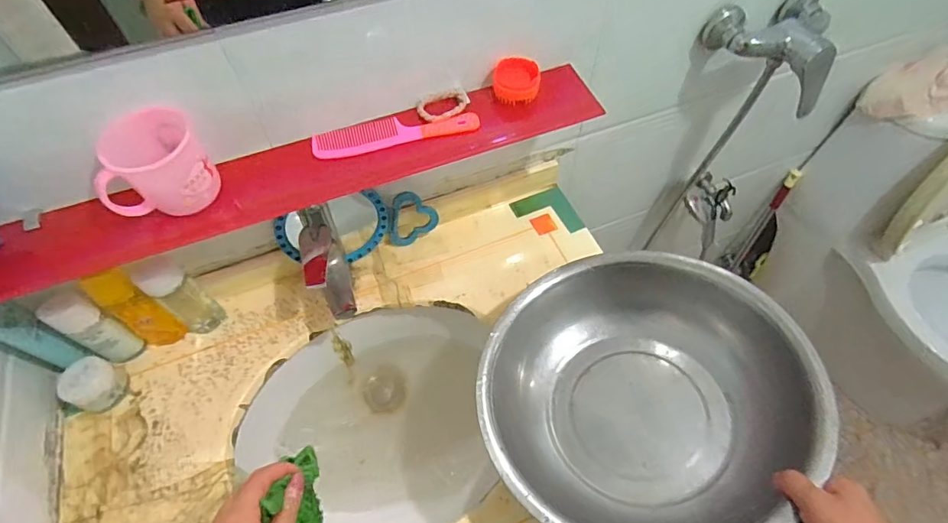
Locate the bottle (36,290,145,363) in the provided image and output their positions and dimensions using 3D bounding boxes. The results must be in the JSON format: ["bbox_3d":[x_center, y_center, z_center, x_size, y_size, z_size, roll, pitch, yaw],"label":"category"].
[{"bbox_3d":[-0.497,0.089,0.632,0.036,0.144,0.049,26,63,12],"label":"bottle"}]

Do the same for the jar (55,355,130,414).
[{"bbox_3d":[-0.506,0.162,0.638,0.065,0.053,0.060,1,60,-1],"label":"jar"}]

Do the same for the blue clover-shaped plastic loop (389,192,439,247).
[{"bbox_3d":[-0.094,-0.062,0.754,0.070,0.099,0.016,7,40,-12],"label":"blue clover-shaped plastic loop"}]

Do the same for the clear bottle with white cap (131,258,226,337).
[{"bbox_3d":[-0.398,0.050,0.660,0.042,0.139,0.049,40,67,19],"label":"clear bottle with white cap"}]

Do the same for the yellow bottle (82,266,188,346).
[{"bbox_3d":[-0.448,0.066,0.642,0.047,0.157,0.046,26,63,12],"label":"yellow bottle"}]

